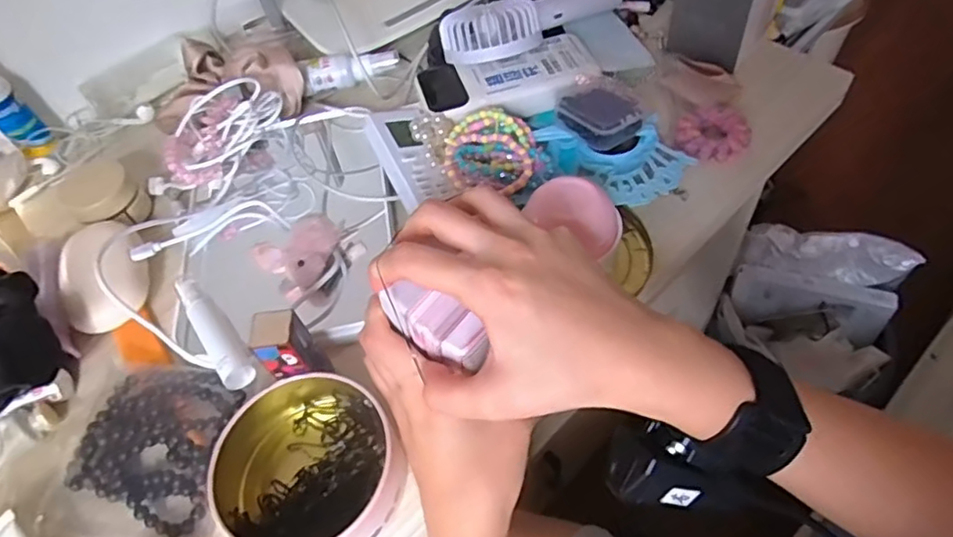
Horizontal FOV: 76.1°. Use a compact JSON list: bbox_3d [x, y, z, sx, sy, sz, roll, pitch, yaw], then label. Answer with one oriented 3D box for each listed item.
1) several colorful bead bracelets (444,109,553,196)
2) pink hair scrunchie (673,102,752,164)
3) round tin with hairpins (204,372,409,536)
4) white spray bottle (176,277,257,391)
[{"bbox_3d":[0.015,-0.083,0.431,0.071,0.019,0.063,-2,56,6],"label":"several colorful bead bracelets"},{"bbox_3d":[0.177,-0.101,0.458,0.052,0.020,0.049,-4,55,5],"label":"pink hair scrunchie"},{"bbox_3d":[-0.091,0.107,0.331,0.092,0.040,0.096,-4,55,5],"label":"round tin with hairpins"},{"bbox_3d":[-0.164,0.040,0.384,0.019,0.025,0.091,-34,58,-15],"label":"white spray bottle"}]

